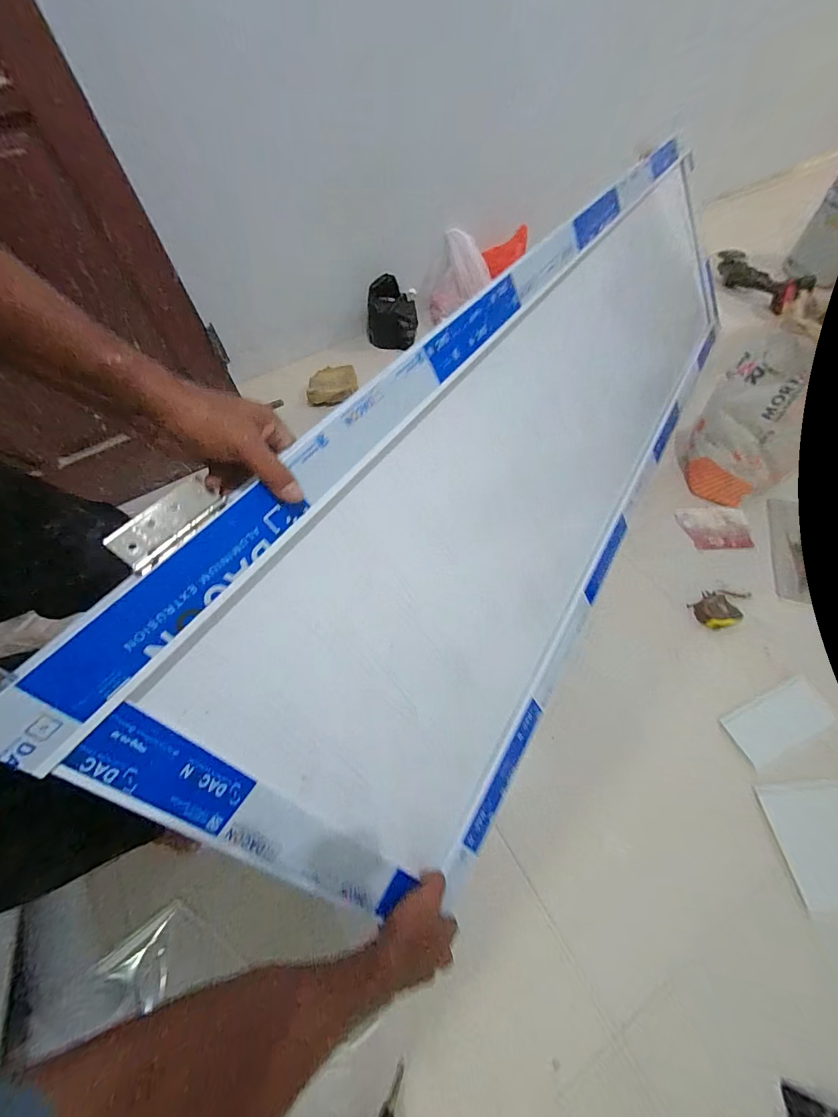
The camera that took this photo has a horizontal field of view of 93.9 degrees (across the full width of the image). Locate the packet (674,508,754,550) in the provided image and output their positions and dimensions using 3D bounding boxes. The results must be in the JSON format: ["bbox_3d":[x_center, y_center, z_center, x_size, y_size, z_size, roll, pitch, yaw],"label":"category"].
[{"bbox_3d":[0.740,-0.079,0.976,0.171,0.016,0.115,0,57,-4],"label":"packet"}]

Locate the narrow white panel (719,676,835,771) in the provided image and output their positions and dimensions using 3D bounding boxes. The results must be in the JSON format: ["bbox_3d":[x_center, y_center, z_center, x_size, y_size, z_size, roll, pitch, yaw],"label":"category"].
[{"bbox_3d":[0.693,0.312,0.756,0.205,0.015,0.088,-22,57,-9],"label":"narrow white panel"}]

